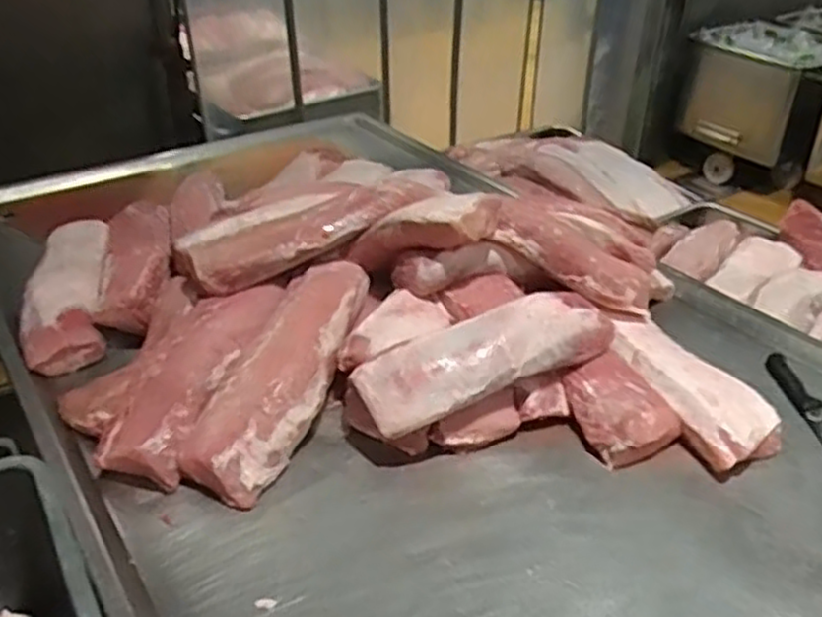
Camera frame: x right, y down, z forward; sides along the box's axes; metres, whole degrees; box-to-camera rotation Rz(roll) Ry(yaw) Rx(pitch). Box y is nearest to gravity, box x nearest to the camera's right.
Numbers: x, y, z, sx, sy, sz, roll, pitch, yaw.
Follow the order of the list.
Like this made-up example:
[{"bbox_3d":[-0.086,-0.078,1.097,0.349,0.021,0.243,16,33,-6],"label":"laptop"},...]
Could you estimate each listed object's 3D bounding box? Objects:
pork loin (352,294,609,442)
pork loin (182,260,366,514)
[{"bbox_3d":[0.123,0.058,1.107,0.418,0.080,0.126,-18,38,-27],"label":"pork loin"},{"bbox_3d":[-0.179,0.083,1.101,0.133,0.061,0.444,12,48,14],"label":"pork loin"}]

